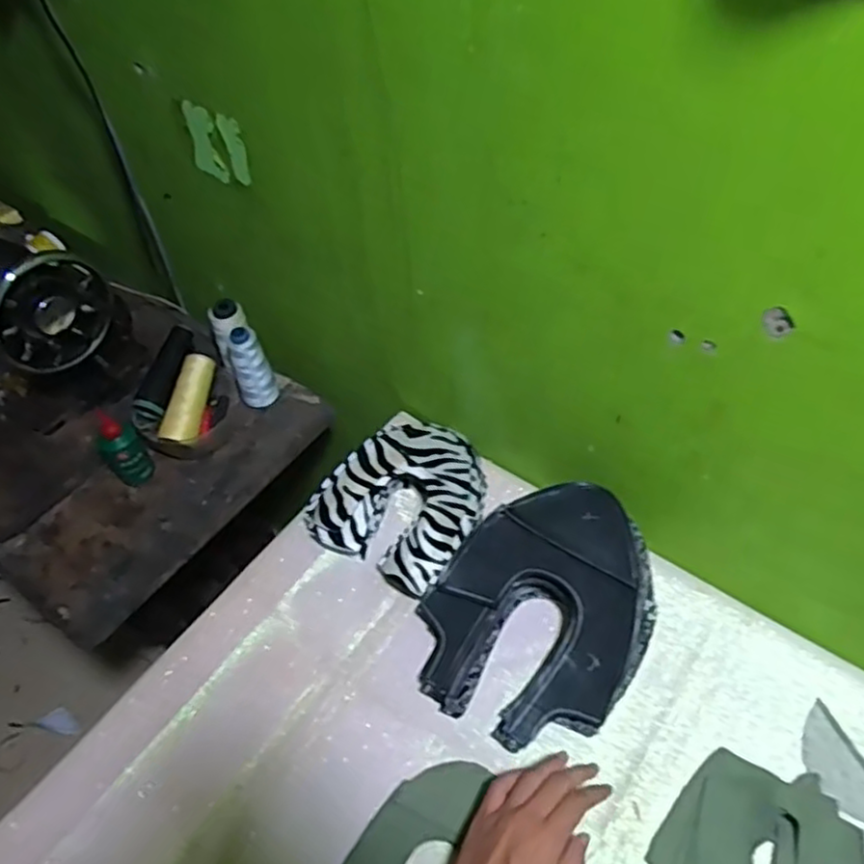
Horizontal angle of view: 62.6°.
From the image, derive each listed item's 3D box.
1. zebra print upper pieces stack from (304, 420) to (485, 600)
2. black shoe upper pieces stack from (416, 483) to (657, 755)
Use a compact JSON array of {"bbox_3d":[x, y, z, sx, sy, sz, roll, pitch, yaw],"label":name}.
[{"bbox_3d":[-0.024,0.066,0.761,0.164,0.078,0.184,26,58,22],"label":"zebra print upper pieces stack"},{"bbox_3d":[0.103,0.158,0.665,0.195,0.100,0.238,26,58,22],"label":"black shoe upper pieces stack"}]

